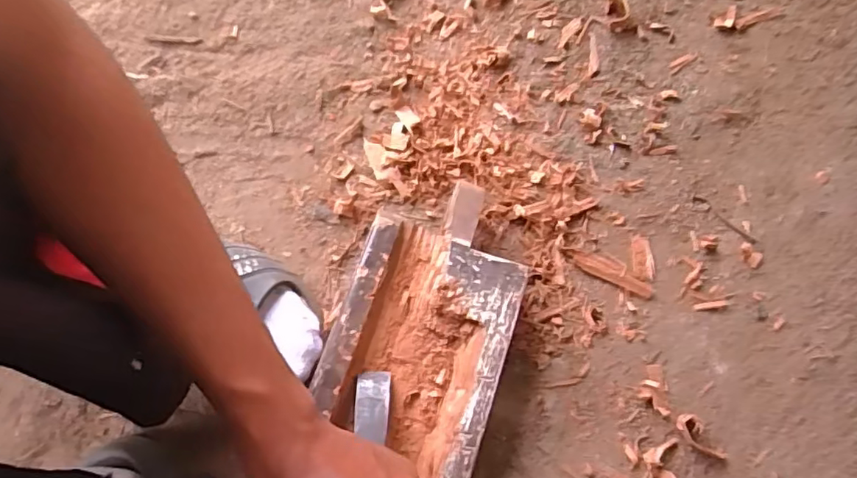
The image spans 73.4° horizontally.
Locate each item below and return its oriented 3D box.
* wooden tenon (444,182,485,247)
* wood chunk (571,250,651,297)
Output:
[{"bbox_3d":[0.029,-0.020,0.472,0.025,0.009,0.049,16,76,7],"label":"wooden tenon"},{"bbox_3d":[0.165,0.029,0.515,0.073,0.004,0.023,27,77,8],"label":"wood chunk"}]

